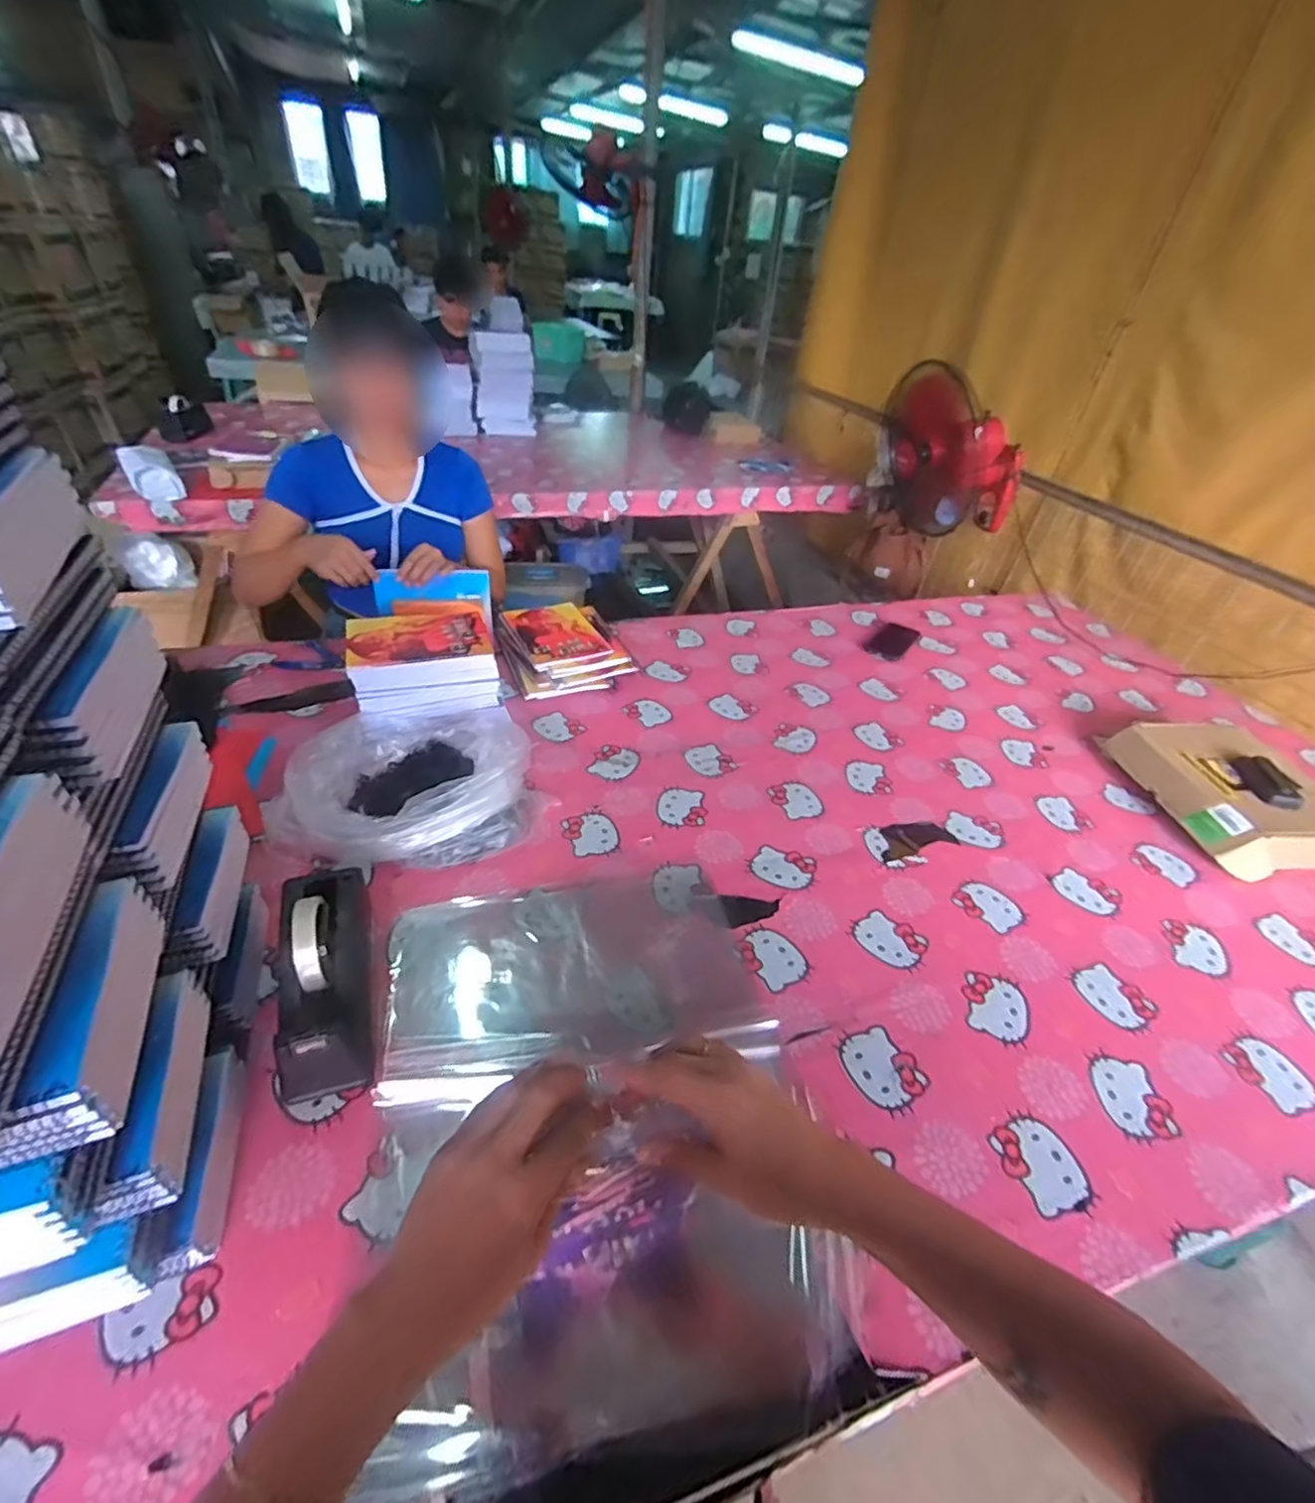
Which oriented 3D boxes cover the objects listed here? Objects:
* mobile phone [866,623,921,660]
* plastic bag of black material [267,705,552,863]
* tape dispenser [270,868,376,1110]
[{"bbox_3d":[0.515,-0.244,1.402,0.080,0.019,0.160,29,43,25],"label":"mobile phone"},{"bbox_3d":[-0.333,0.032,0.853,0.334,0.112,0.246,-9,41,-19],"label":"plastic bag of black material"},{"bbox_3d":[-0.326,0.213,0.626,0.078,0.115,0.200,-8,40,-18],"label":"tape dispenser"}]

